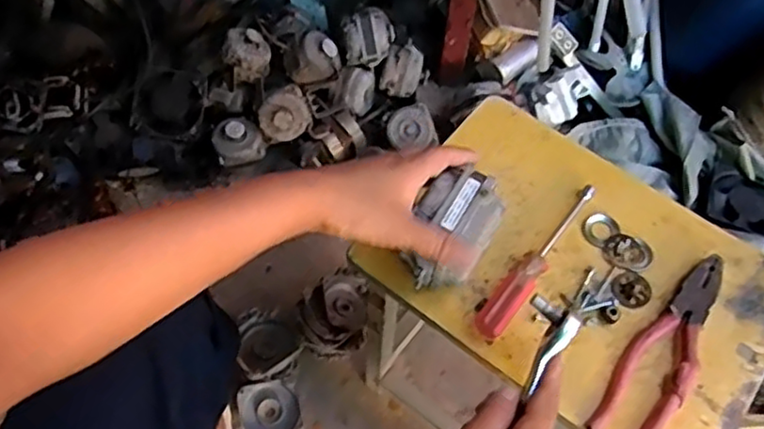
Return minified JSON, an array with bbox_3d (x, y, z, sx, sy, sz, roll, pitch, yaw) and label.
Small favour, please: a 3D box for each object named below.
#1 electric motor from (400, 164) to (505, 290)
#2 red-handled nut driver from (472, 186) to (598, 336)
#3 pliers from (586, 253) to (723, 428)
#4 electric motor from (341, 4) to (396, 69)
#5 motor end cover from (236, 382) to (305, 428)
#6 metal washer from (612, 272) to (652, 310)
[{"bbox_3d":[0.059,0.015,0.531,0.054,0.064,0.082,38,64,16],"label":"electric motor"},{"bbox_3d":[0.138,0.037,0.568,0.025,0.021,0.179,37,63,17],"label":"red-handled nut driver"},{"bbox_3d":[0.234,0.107,0.534,0.052,0.015,0.189,35,63,17],"label":"pliers"},{"bbox_3d":[-0.024,-0.299,1.100,0.092,0.073,0.078,1,59,-3],"label":"electric motor"},{"bbox_3d":[-0.155,0.275,0.915,0.082,0.021,0.079,-11,60,-10],"label":"motor end cover"},{"bbox_3d":[0.216,0.065,0.569,0.031,0.004,0.034,36,63,17],"label":"metal washer"}]

